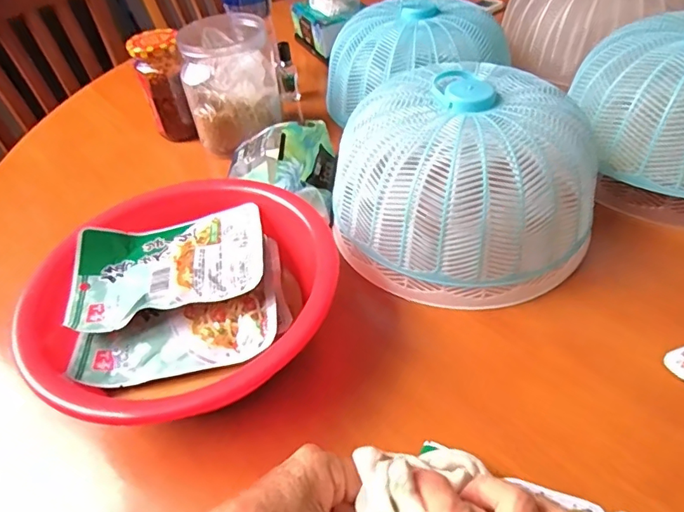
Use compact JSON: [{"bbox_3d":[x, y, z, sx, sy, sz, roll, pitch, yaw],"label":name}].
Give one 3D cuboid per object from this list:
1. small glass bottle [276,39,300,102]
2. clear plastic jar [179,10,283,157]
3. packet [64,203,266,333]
[{"bbox_3d":[-0.075,-0.251,0.698,0.023,0.077,0.017,-8,44,-2],"label":"small glass bottle"},{"bbox_3d":[-0.131,-0.210,0.612,0.106,0.122,0.114,-8,44,-2],"label":"clear plastic jar"},{"bbox_3d":[-0.138,0.007,0.407,0.149,0.017,0.103,-12,45,-5],"label":"packet"}]

